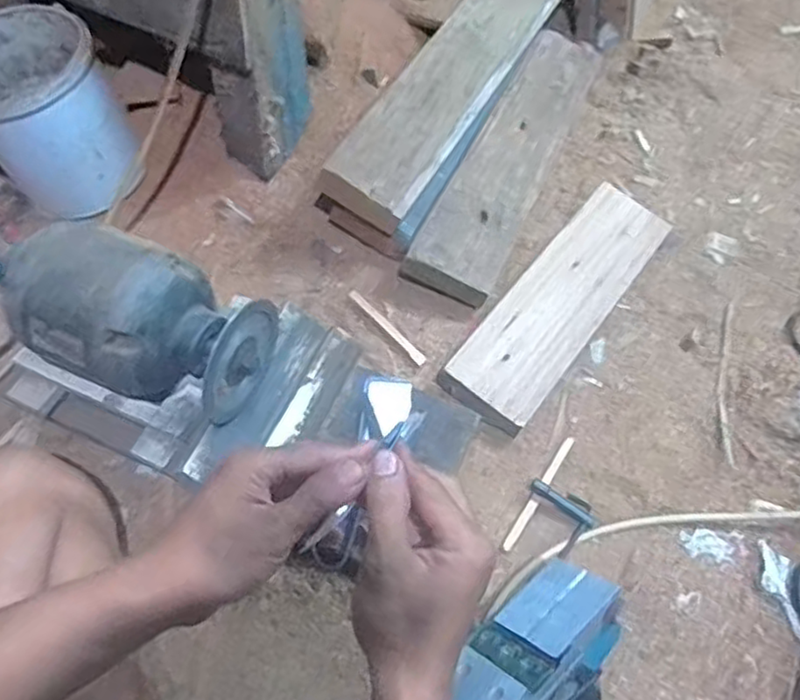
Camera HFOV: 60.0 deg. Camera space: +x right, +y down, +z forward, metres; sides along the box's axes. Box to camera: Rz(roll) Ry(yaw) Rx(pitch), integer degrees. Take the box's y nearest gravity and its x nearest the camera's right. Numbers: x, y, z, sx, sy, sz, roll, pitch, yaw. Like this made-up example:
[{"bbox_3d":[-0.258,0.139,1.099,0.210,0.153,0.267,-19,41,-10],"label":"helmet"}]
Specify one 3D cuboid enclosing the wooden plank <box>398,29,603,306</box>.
[{"bbox_3d":[0.172,-0.288,0.987,0.110,0.054,0.564,23,57,11],"label":"wooden plank"}]

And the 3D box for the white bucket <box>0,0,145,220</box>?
[{"bbox_3d":[-0.445,-0.291,0.859,0.167,0.175,0.178,-30,63,-22],"label":"white bucket"}]

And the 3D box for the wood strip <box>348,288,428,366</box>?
[{"bbox_3d":[-0.015,-0.028,0.836,0.014,0.008,0.129,-34,64,-24],"label":"wood strip"}]

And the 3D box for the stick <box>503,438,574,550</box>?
[{"bbox_3d":[0.148,0.151,0.735,0.011,0.008,0.145,30,61,15],"label":"stick"}]

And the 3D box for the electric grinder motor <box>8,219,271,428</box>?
[{"bbox_3d":[-0.246,-0.025,0.651,0.235,0.120,0.126,16,56,7],"label":"electric grinder motor"}]

